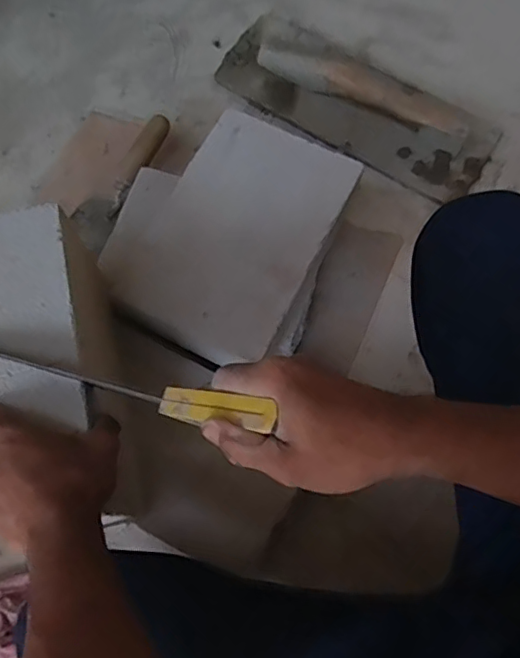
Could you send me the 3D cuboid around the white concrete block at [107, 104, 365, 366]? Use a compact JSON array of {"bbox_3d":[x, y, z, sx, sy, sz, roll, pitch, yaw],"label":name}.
[{"bbox_3d":[-0.025,-0.109,0.709,0.215,0.088,0.301,24,73,7],"label":"white concrete block"}]

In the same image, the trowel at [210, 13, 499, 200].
[{"bbox_3d":[0.157,-0.370,0.880,0.448,0.066,0.181,33,74,9],"label":"trowel"}]

